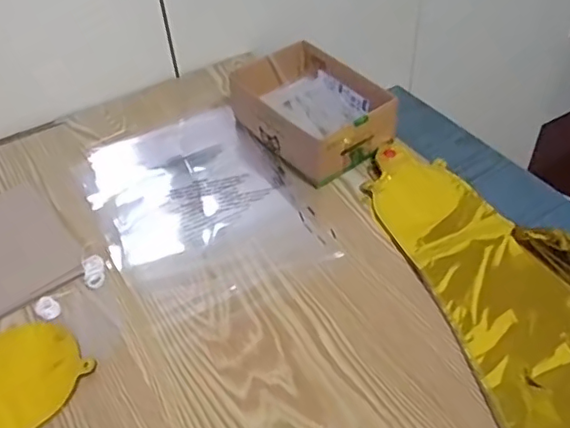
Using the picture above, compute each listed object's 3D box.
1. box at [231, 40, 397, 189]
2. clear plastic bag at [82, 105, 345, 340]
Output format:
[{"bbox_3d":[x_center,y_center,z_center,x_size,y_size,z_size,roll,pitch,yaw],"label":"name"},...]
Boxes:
[{"bbox_3d":[0.034,-0.129,0.709,0.139,0.066,0.188,-31,51,-24],"label":"box"},{"bbox_3d":[-0.097,-0.014,0.646,0.209,0.013,0.278,-23,49,-18],"label":"clear plastic bag"}]

